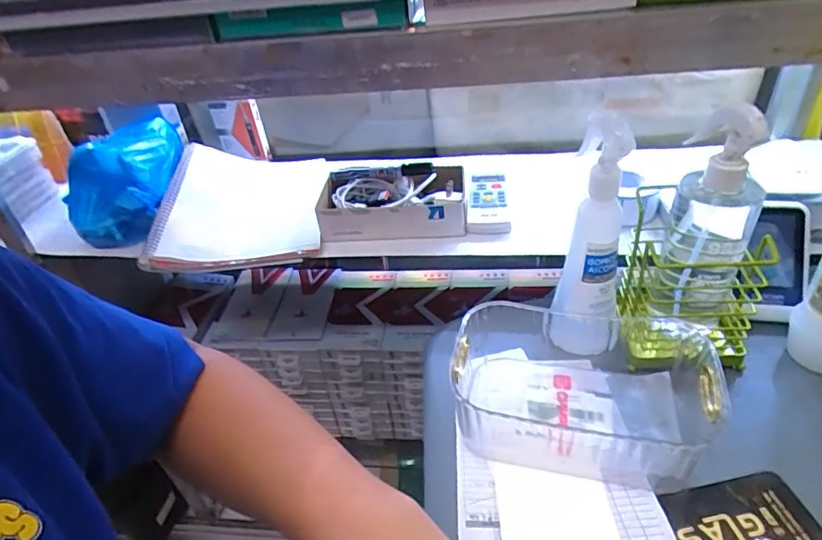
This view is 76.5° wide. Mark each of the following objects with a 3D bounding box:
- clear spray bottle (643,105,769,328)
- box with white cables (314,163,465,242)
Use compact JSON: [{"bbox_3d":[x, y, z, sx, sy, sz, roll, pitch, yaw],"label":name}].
[{"bbox_3d":[0.261,-0.032,0.459,0.076,0.200,0.066,20,45,30],"label":"clear spray bottle"},{"bbox_3d":[-0.023,-0.089,0.657,0.179,0.055,0.096,-2,38,6],"label":"box with white cables"}]

